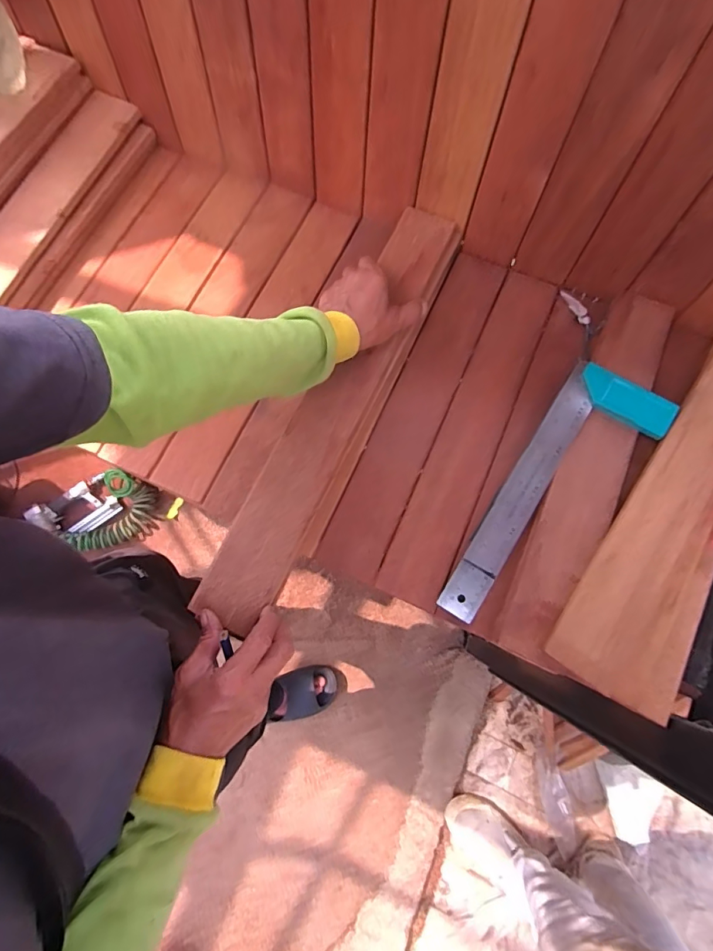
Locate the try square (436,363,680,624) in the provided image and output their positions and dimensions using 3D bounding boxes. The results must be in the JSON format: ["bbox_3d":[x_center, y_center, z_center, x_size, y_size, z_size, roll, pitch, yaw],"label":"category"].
[{"bbox_3d":[0.201,0.026,0.447,0.102,0.012,0.303,34,83,8],"label":"try square"}]

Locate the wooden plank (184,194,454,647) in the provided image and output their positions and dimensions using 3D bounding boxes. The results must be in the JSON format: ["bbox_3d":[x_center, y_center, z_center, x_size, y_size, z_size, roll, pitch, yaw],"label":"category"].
[{"bbox_3d":[-0.016,-0.080,0.473,0.074,0.023,0.493,25,76,7],"label":"wooden plank"}]

